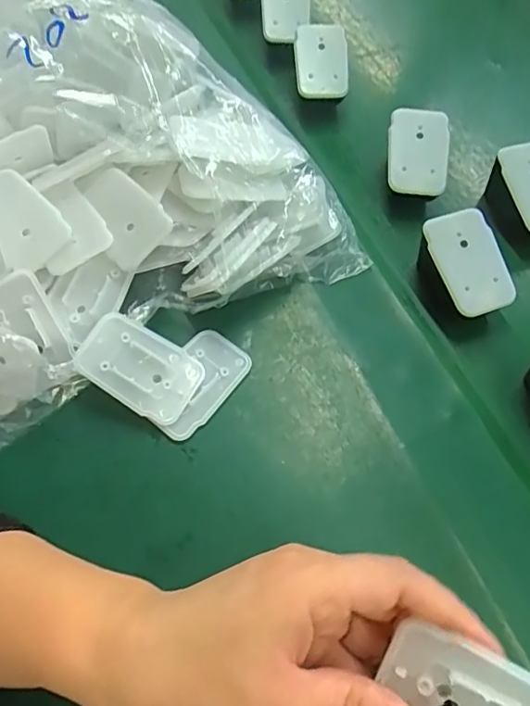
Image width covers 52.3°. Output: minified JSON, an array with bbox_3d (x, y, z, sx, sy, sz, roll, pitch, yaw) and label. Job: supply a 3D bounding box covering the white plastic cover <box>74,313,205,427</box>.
[{"bbox_3d":[-0.073,0.009,0.318,0.068,0.008,0.044,33,72,-8],"label":"white plastic cover"}]

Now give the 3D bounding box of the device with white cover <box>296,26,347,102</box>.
[{"bbox_3d":[0.047,-0.242,0.446,0.043,0.011,0.064,-1,84,-5],"label":"device with white cover"}]

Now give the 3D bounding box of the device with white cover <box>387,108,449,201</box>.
[{"bbox_3d":[0.112,-0.148,0.398,0.043,0.013,0.063,4,87,0],"label":"device with white cover"}]

